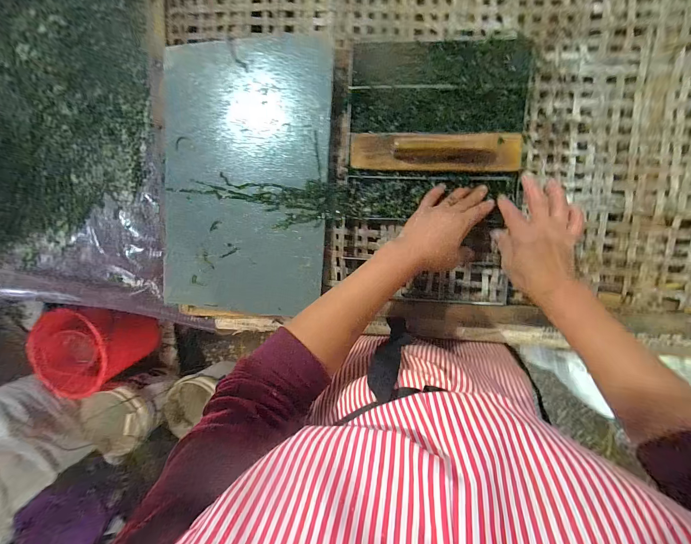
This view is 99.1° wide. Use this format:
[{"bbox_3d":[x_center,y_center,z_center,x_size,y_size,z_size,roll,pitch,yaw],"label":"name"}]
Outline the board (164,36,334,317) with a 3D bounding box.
[{"bbox_3d":[-0.163,-0.138,0.466,0.275,0.011,0.410,7,98,11],"label":"board"}]

